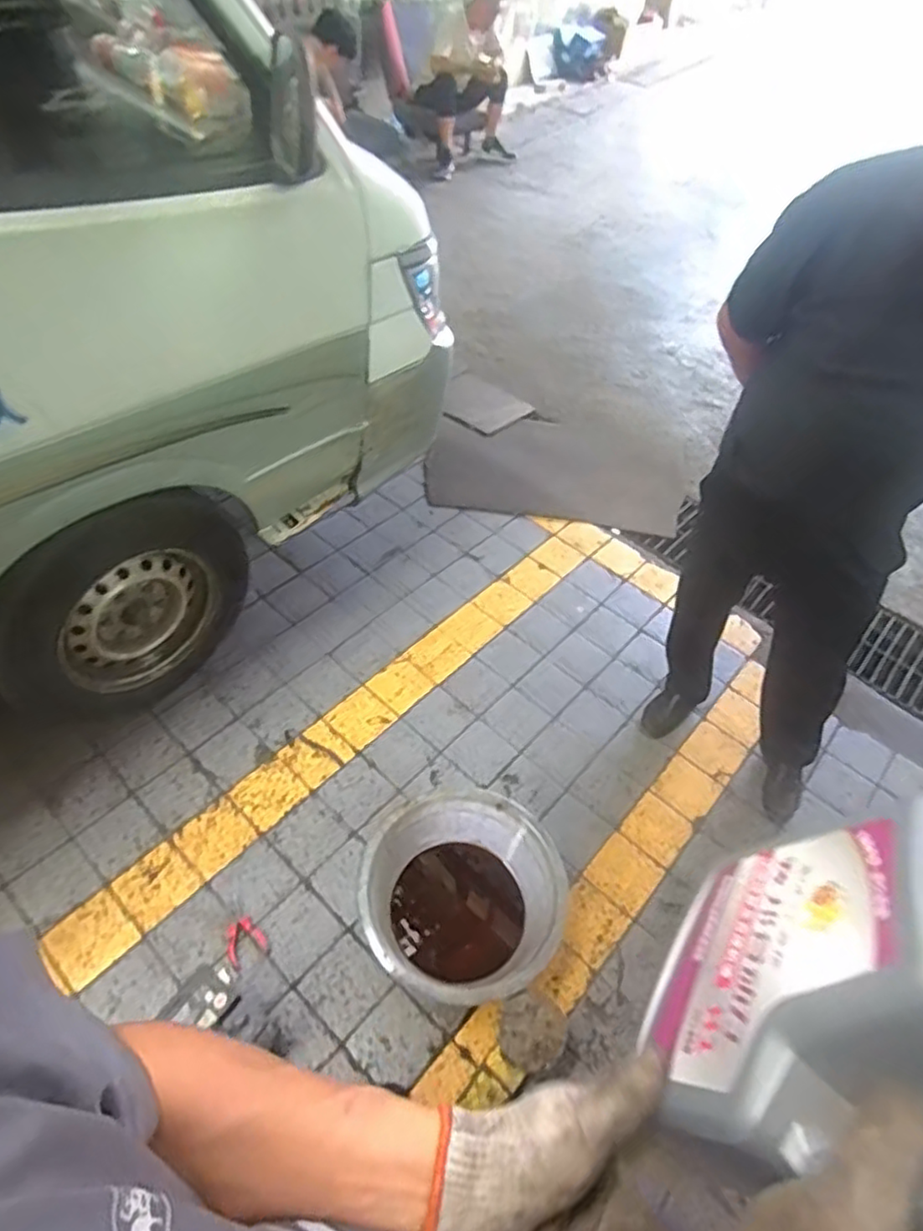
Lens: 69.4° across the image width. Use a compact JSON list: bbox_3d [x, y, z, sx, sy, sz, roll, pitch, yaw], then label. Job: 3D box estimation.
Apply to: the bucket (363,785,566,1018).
[{"bbox_3d":[0.001,0.608,1.478,0.409,0.194,0.444,3,49,-3],"label":"bucket"}]

